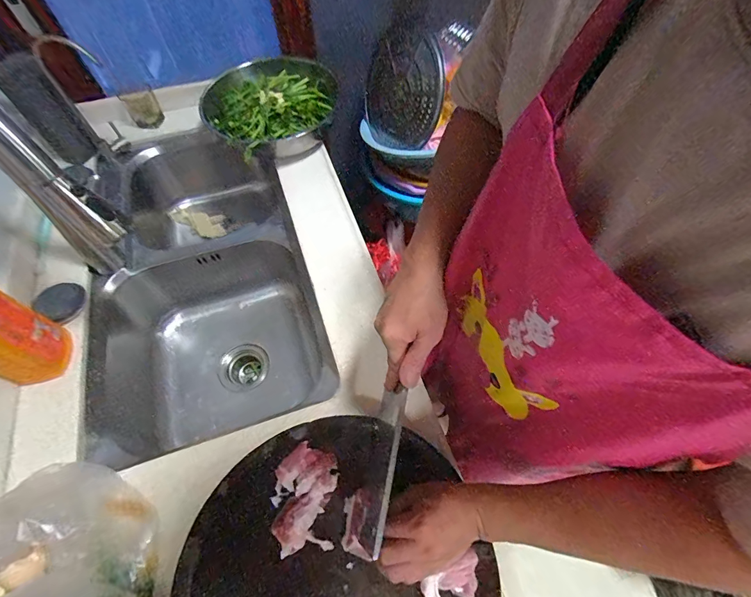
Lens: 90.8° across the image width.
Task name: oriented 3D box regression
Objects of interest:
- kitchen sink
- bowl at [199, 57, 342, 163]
[{"bbox_3d":[-0.401,-0.066,0.856,0.415,0.213,0.706,-17,61,-10],"label":"kitchen sink"},{"bbox_3d":[-0.227,-0.452,0.836,0.291,0.062,0.249,-36,66,-19],"label":"bowl"}]

